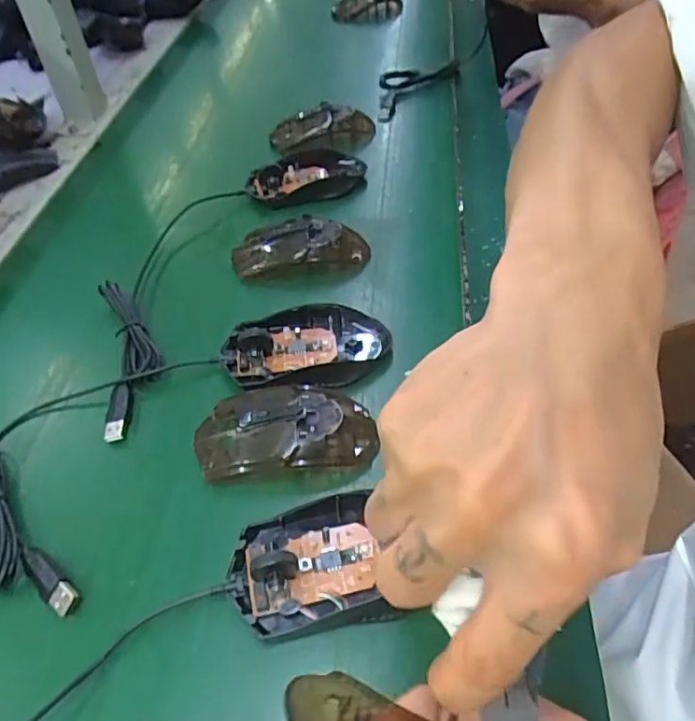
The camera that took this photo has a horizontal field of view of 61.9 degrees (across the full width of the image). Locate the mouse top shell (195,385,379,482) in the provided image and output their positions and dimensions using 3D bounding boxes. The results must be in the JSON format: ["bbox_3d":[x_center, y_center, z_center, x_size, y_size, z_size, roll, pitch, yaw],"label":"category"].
[{"bbox_3d":[-0.038,0.040,0.354,0.106,0.028,0.063,-8,48,-3],"label":"mouse top shell"}]

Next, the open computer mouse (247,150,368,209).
[{"bbox_3d":[-0.038,-0.179,0.551,0.110,0.026,0.072,-23,51,-16],"label":"open computer mouse"}]

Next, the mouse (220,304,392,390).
[{"bbox_3d":[-0.028,-0.010,0.400,0.113,0.026,0.073,-10,48,-5],"label":"mouse"}]

